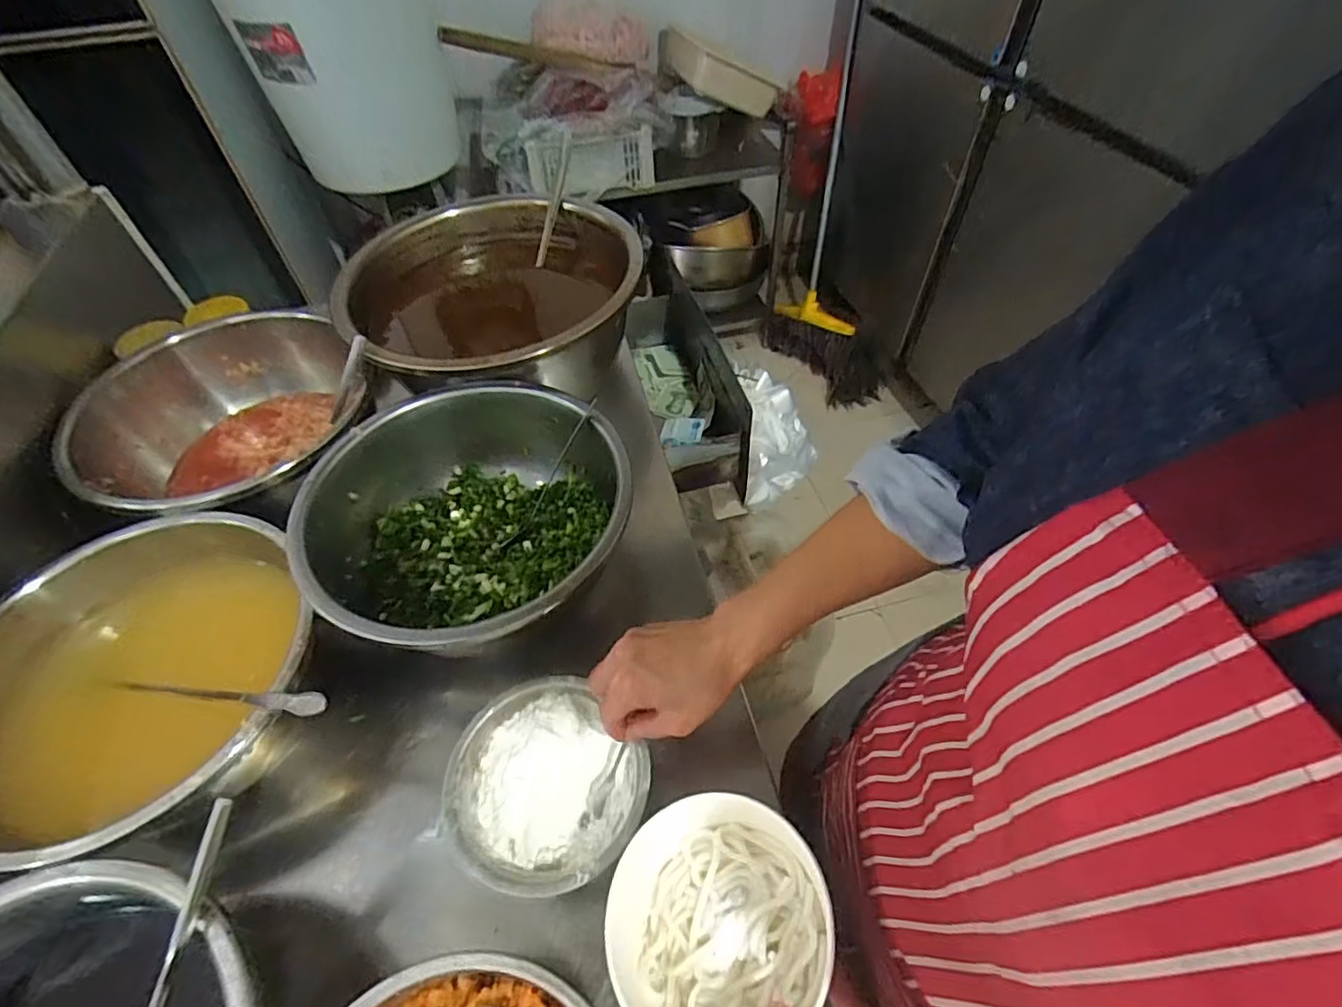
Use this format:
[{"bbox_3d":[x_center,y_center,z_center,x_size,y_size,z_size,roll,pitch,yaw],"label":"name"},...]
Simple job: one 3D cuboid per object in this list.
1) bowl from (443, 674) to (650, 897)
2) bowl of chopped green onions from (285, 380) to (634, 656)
[{"bbox_3d":[-0.095,0.218,0.460,0.132,0.058,0.144,-1,52,1],"label":"bowl"},{"bbox_3d":[-0.199,0.019,0.573,0.275,0.113,0.282,-1,52,1],"label":"bowl of chopped green onions"}]

